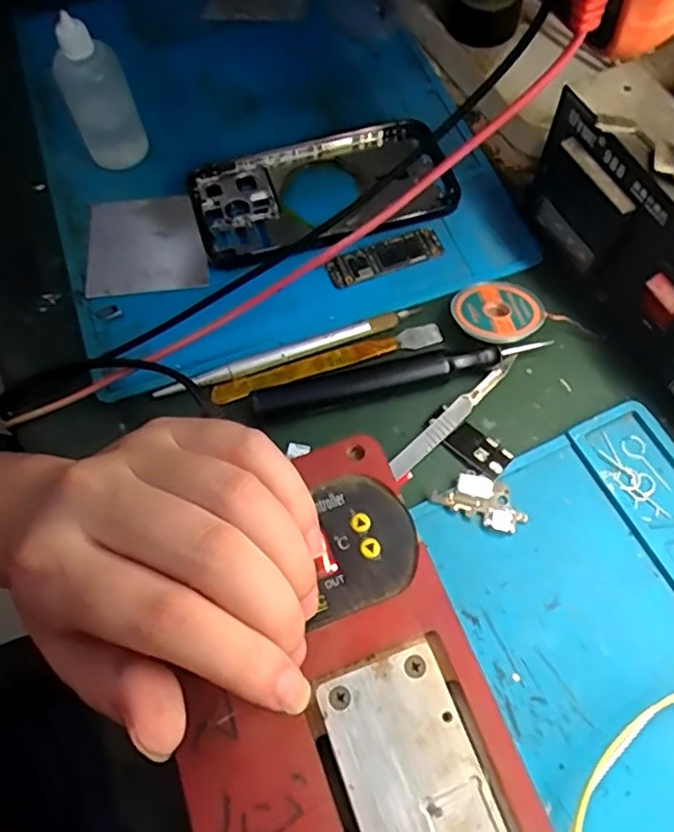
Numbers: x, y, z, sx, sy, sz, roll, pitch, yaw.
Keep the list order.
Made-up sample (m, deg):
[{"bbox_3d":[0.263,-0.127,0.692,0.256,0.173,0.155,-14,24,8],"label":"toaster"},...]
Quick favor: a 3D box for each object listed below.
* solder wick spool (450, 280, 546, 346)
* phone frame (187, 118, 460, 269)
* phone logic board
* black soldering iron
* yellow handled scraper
[{"bbox_3d":[0.082,-0.054,0.317,0.047,0.006,0.042,-15,49,-11],"label":"solder wick spool"},{"bbox_3d":[-0.008,-0.128,0.352,0.143,0.014,0.072,-18,65,-6],"label":"phone frame"},{"bbox_3d":[0.026,-0.086,0.338,0.064,0.004,0.019,-22,65,-7],"label":"phone logic board"},{"bbox_3d":[0.031,-0.021,0.304,0.145,0.014,0.014,-13,65,-4],"label":"black soldering iron"},{"bbox_3d":[-0.005,-0.027,0.317,0.119,0.006,0.012,-16,65,-5],"label":"yellow handled scraper"}]

